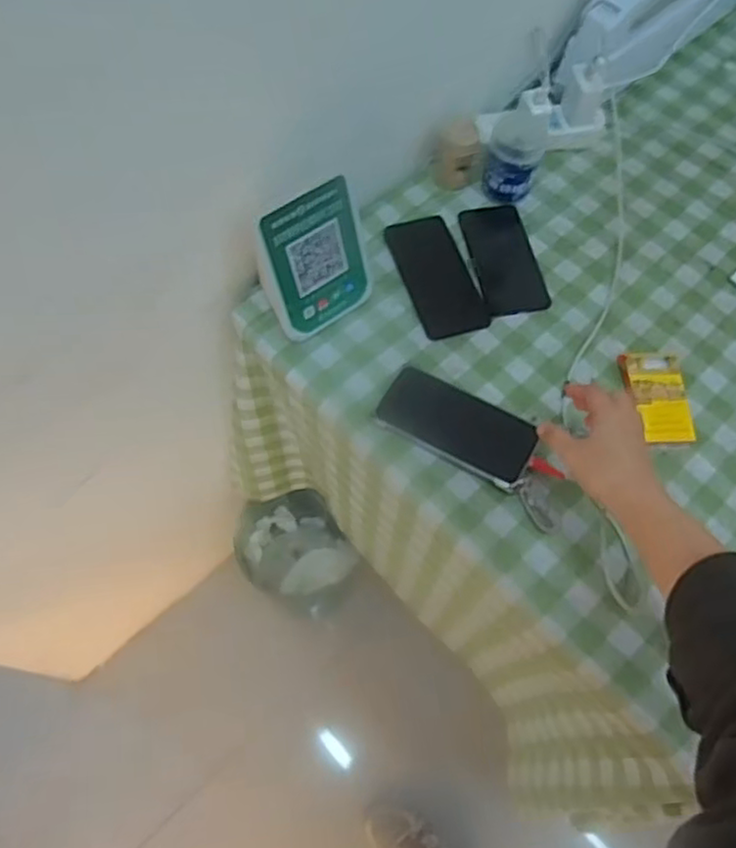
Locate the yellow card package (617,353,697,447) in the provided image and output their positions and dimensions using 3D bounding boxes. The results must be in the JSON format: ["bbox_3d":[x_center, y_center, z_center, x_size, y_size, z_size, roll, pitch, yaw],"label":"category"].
[{"bbox_3d":[0.304,-0.028,0.721,0.060,0.021,0.109,-6,66,-3],"label":"yellow card package"}]

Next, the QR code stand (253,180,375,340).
[{"bbox_3d":[-0.053,-0.165,0.709,0.119,0.131,0.066,-35,70,-15],"label":"QR code stand"}]

